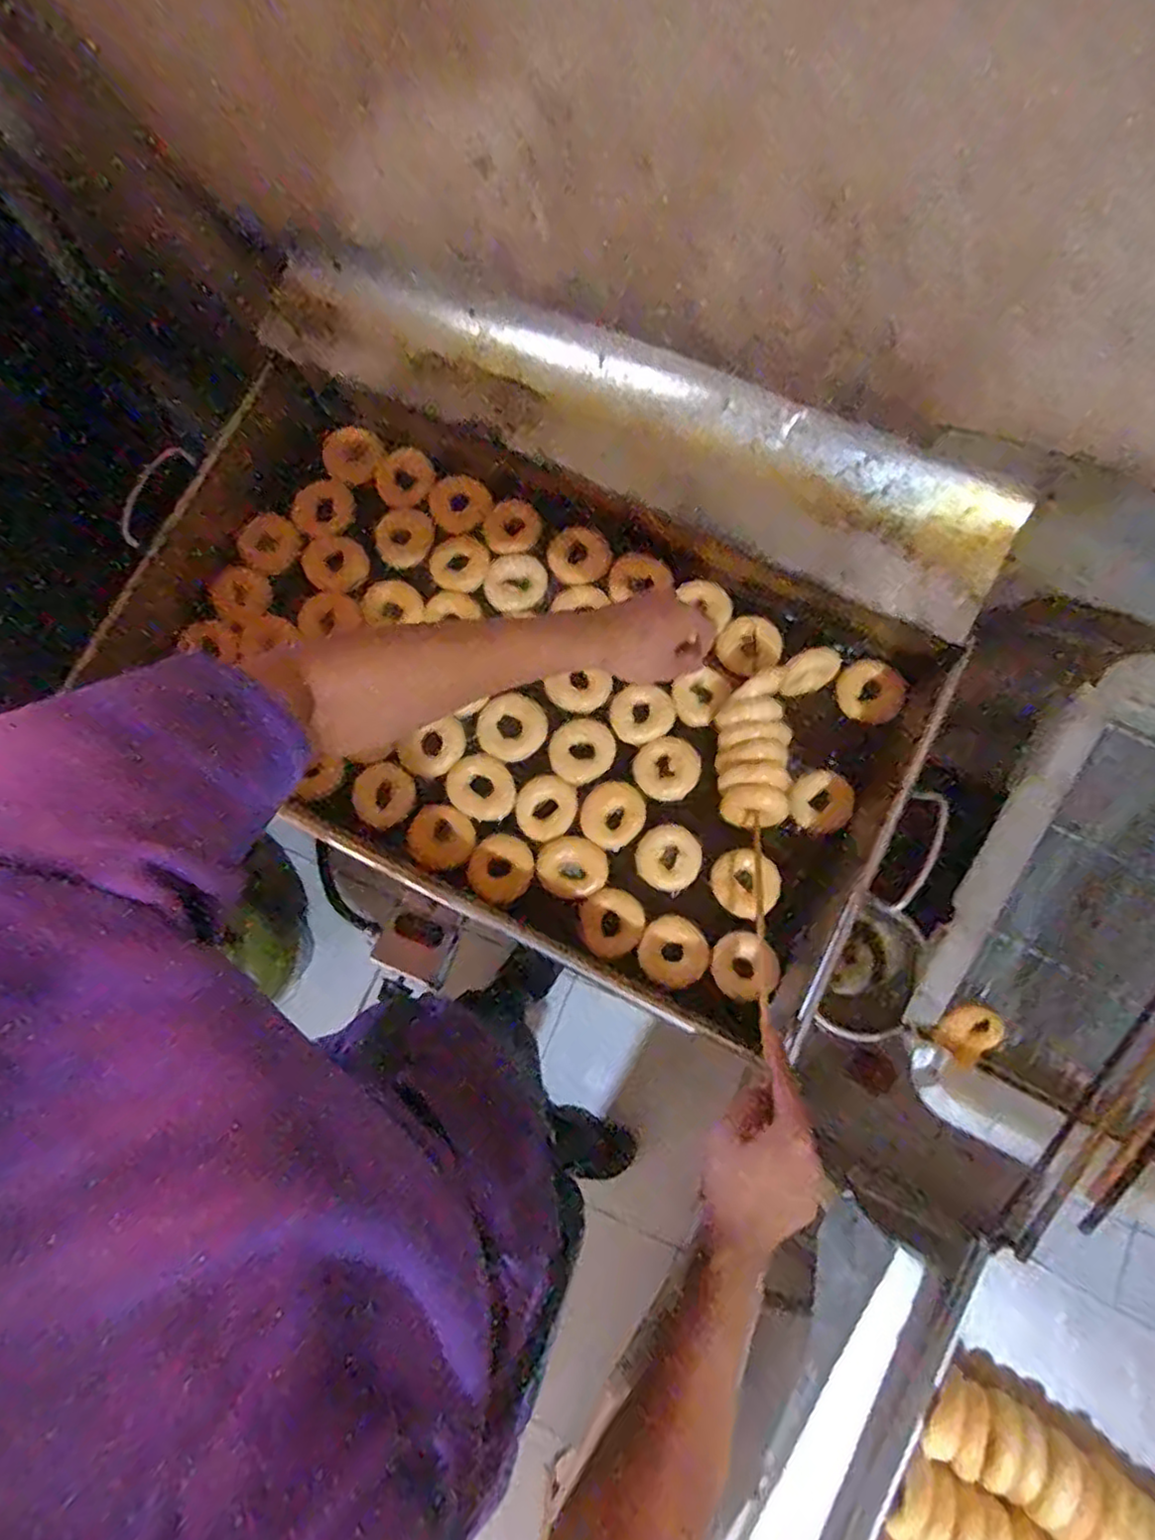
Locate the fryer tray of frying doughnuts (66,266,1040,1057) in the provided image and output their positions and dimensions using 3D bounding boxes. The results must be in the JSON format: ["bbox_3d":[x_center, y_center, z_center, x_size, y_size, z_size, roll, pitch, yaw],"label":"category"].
[{"bbox_3d":[-0.056,-0.151,0.766,0.850,0.194,0.575,24,82,2],"label":"fryer tray of frying doughnuts"}]

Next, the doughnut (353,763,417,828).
[{"bbox_3d":[-0.224,0.030,0.807,0.065,0.024,0.071,25,82,2],"label":"doughnut"}]

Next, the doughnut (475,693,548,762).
[{"bbox_3d":[-0.077,-0.049,0.821,0.081,0.017,0.070,-23,83,-5],"label":"doughnut"}]

